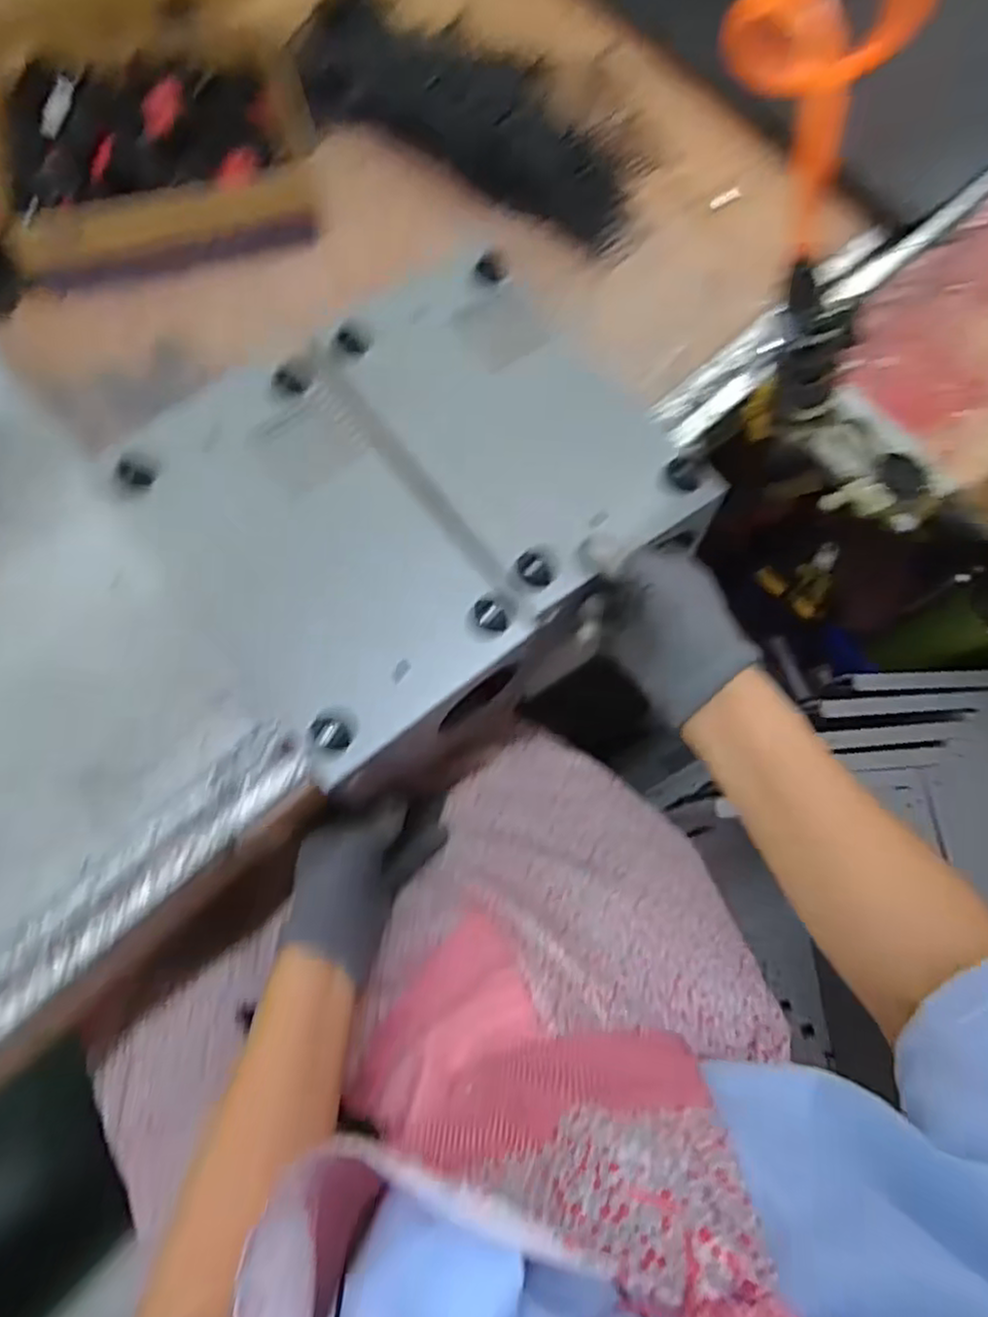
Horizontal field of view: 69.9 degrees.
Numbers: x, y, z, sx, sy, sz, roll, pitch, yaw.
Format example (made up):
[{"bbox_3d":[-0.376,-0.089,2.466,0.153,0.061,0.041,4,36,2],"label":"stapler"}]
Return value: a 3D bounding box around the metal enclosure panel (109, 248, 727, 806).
[{"bbox_3d":[-0.045,-0.112,0.479,0.321,0.086,0.290,-37,82,-7],"label":"metal enclosure panel"}]

